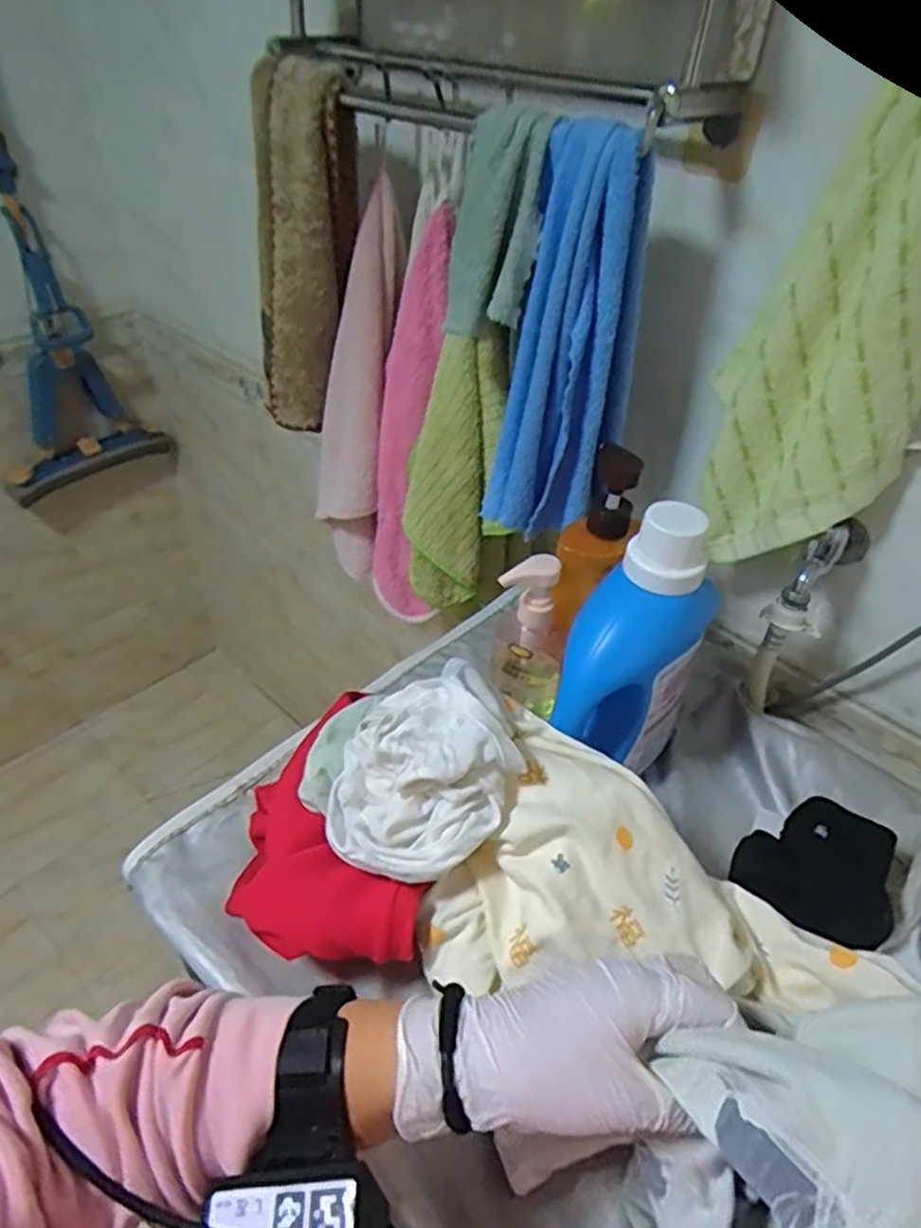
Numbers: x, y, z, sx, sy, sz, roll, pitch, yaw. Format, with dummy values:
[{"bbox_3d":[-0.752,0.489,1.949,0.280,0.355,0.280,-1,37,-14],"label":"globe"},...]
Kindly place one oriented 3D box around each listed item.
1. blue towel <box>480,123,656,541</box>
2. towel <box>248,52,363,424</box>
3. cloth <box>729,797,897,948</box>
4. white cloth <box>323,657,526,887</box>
[{"bbox_3d":[0.091,-0.219,0.618,0.107,0.317,0.062,17,43,14],"label":"blue towel"},{"bbox_3d":[-0.175,-0.399,0.817,0.122,0.369,0.071,-4,42,-9],"label":"towel"},{"bbox_3d":[0.276,0.199,0.551,0.097,0.060,0.109,-31,53,-34],"label":"cloth"},{"bbox_3d":[-0.021,0.102,0.503,0.118,0.069,0.152,18,43,15],"label":"white cloth"}]

